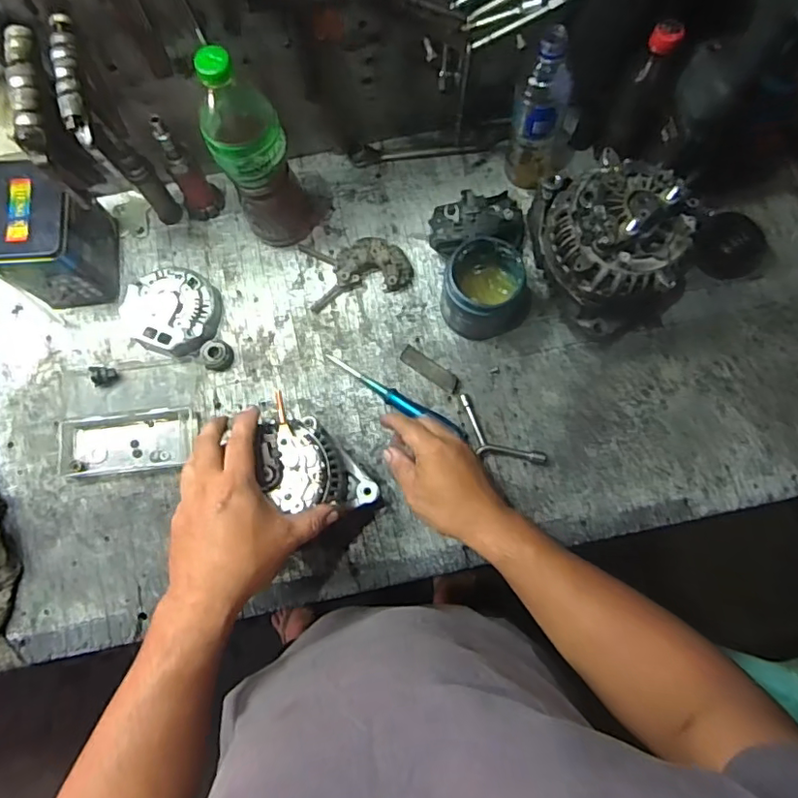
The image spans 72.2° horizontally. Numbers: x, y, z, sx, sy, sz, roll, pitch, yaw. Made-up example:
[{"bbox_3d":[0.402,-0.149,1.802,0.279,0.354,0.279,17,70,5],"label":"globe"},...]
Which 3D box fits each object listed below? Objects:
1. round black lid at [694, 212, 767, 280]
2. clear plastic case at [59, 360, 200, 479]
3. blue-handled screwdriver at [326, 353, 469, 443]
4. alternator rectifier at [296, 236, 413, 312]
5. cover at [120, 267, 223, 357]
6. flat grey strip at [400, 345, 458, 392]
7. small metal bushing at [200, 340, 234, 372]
[{"bbox_3d":[0.430,-0.196,0.714,0.085,0.035,0.086,0,76,0],"label":"round black lid"},{"bbox_3d":[-0.333,0.020,0.672,0.167,0.028,0.132,-7,76,-2],"label":"clear plastic case"},{"bbox_3d":[-0.007,-0.003,0.678,0.197,0.022,0.021,29,77,11],"label":"blue-handled screwdriver"},{"bbox_3d":[-0.052,-0.169,0.711,0.136,0.029,0.088,-6,76,-2],"label":"alternator rectifier"},{"bbox_3d":[-0.287,-0.111,0.696,0.113,0.038,0.107,24,77,6],"label":"cover"},{"bbox_3d":[0.040,-0.039,0.689,0.081,0.006,0.022,34,81,15],"label":"flat grey strip"},{"bbox_3d":[-0.229,-0.055,0.691,0.037,0.018,0.036,0,76,0],"label":"small metal bushing"}]

